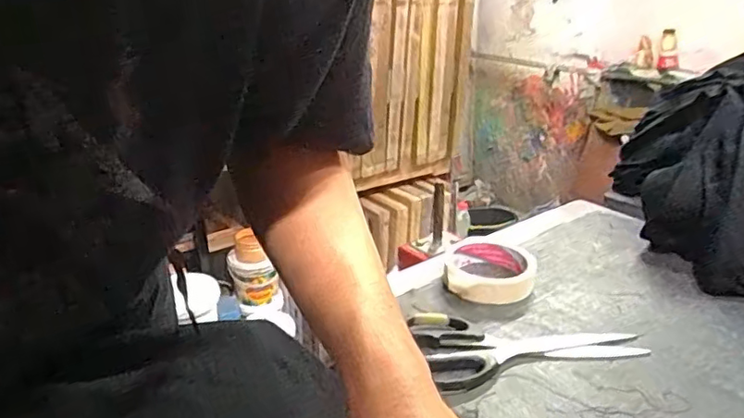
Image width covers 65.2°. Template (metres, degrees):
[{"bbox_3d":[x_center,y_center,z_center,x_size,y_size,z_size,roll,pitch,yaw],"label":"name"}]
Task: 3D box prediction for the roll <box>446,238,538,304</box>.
[{"bbox_3d":[0.119,0.063,0.594,0.089,0.033,0.100,5,23,7],"label":"roll"}]

